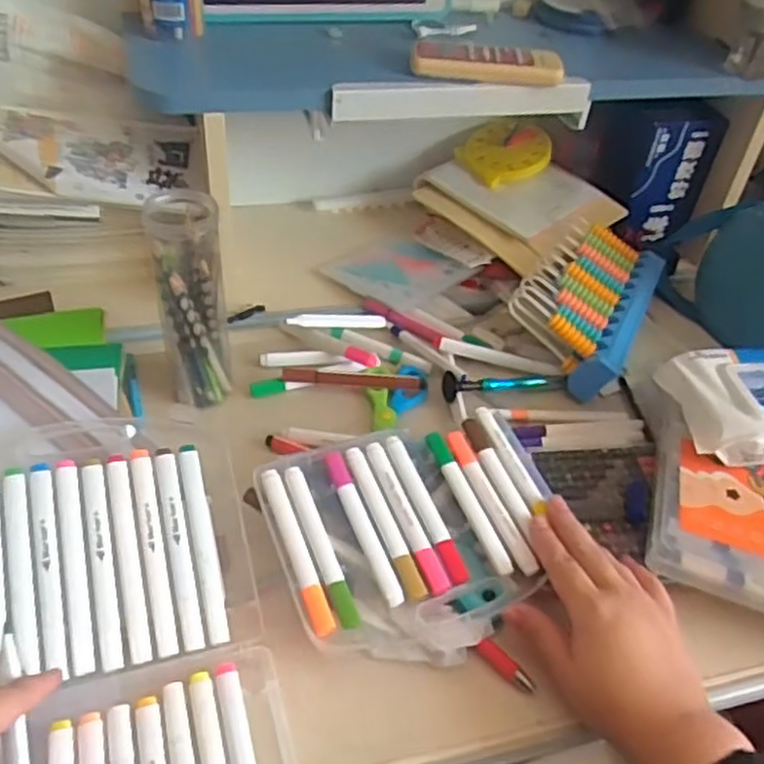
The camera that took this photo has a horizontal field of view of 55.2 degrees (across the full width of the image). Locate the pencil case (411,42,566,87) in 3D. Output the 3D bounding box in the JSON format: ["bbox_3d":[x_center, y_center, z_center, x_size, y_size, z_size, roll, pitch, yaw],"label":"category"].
[{"bbox_3d":[0.089,-0.275,0.629,0.126,0.021,0.038,4,43,-3],"label":"pencil case"}]

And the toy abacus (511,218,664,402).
[{"bbox_3d":[0.197,-0.081,0.699,0.113,0.052,0.201,24,45,18],"label":"toy abacus"}]

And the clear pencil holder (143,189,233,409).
[{"bbox_3d":[-0.151,-0.062,0.581,0.053,0.169,0.057,-6,44,-13],"label":"clear pencil holder"}]

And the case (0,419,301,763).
[{"bbox_3d":[-0.162,0.170,0.434,0.194,0.028,0.353,-7,55,-18],"label":"case"}]

